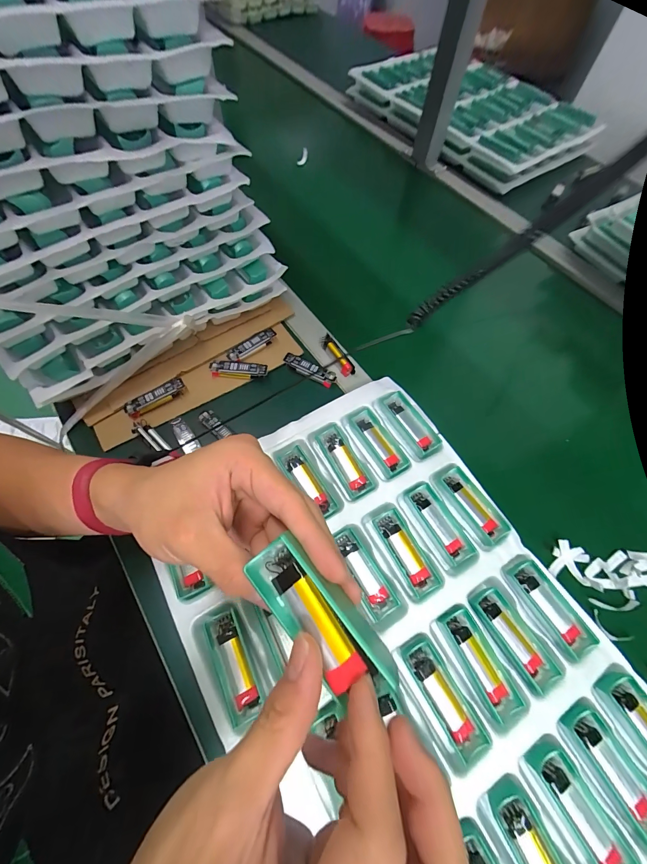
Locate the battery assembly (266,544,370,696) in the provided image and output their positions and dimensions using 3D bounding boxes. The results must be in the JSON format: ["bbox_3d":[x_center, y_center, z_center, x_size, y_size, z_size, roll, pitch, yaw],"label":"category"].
[{"bbox_3d":[-0.006,0.082,0.152,0.016,0.009,0.061,-33,63,-16],"label":"battery assembly"}]

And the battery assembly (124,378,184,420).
[{"bbox_3d":[-0.196,-0.040,0.393,0.068,0.016,0.017,-30,69,-15],"label":"battery assembly"}]

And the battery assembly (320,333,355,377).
[{"bbox_3d":[0.020,-0.100,0.442,0.017,0.020,0.063,-27,68,-14],"label":"battery assembly"}]

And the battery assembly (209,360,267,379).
[{"bbox_3d":[-0.106,-0.078,0.423,0.069,0.018,0.021,1,64,-2],"label":"battery assembly"}]

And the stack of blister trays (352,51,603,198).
[{"bbox_3d":[0.310,-0.686,0.720,0.285,0.062,0.462,-34,70,-17],"label":"stack of blister trays"}]

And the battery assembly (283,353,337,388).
[{"bbox_3d":[-0.017,-0.078,0.432,0.067,0.019,0.018,23,66,9],"label":"battery assembly"}]

